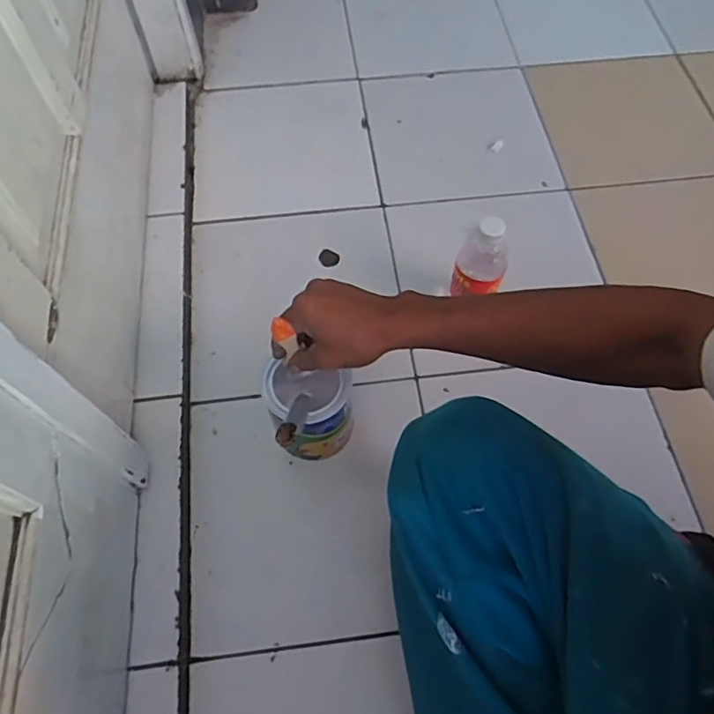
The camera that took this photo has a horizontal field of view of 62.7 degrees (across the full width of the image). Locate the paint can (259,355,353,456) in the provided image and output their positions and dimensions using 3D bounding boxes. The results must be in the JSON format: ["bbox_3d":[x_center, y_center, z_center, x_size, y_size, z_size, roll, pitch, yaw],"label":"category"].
[{"bbox_3d":[-0.056,0.065,0.689,0.097,0.129,0.085,32,67,16],"label":"paint can"}]

